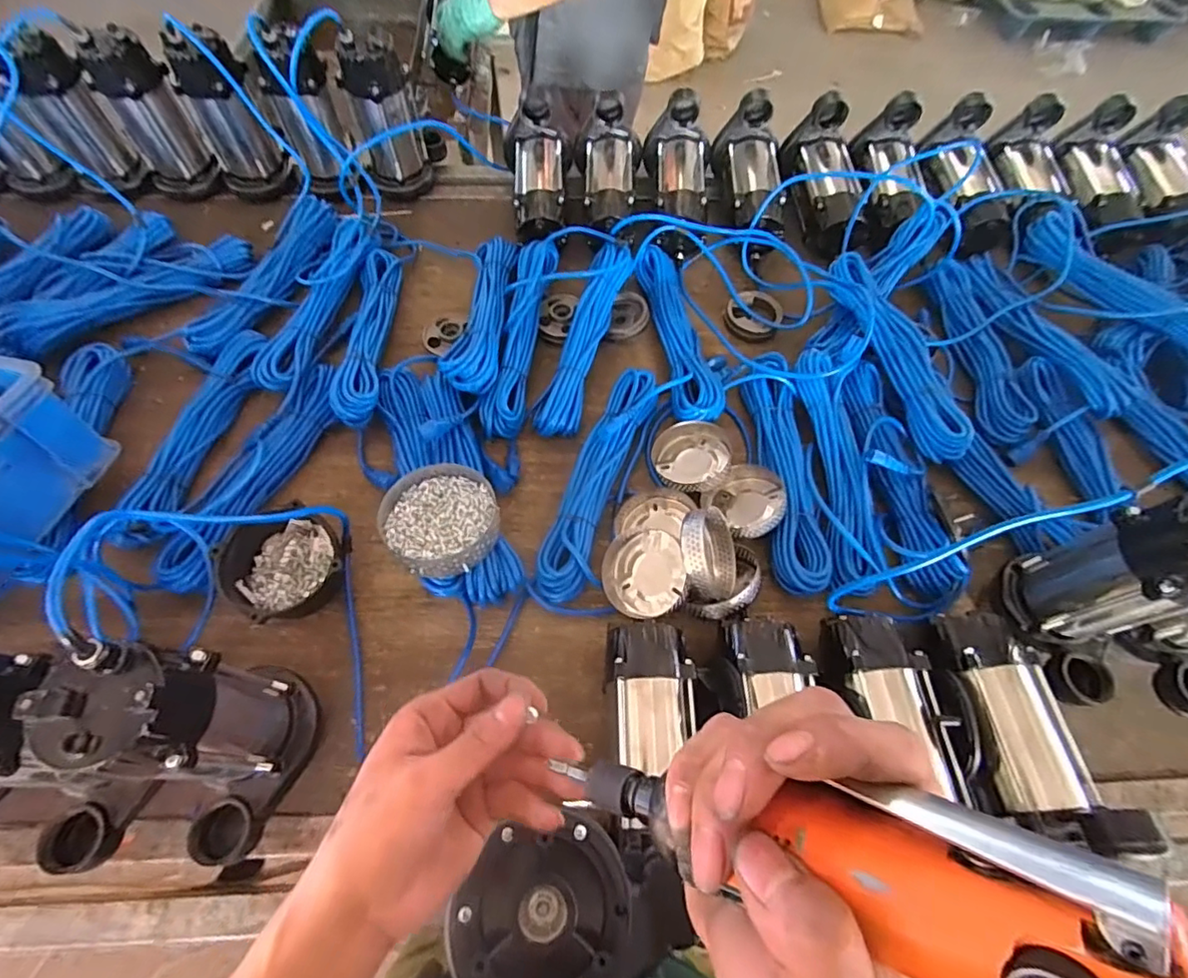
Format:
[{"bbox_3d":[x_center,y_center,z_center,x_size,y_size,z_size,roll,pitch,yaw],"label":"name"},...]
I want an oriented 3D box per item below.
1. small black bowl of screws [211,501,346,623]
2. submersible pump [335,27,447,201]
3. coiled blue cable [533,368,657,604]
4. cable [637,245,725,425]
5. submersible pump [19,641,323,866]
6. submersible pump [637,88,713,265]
[{"bbox_3d":[-0.363,0.082,0.669,0.127,0.073,0.120,1,62,-2],"label":"small black bowl of screws"},{"bbox_3d":[-0.355,-0.653,0.983,0.146,0.250,0.123,-14,63,-9],"label":"submersible pump"},{"bbox_3d":[0.007,-0.017,0.731,0.072,0.037,0.342,17,66,5],"label":"coiled blue cable"},{"bbox_3d":[0.129,-0.246,0.857,0.072,0.039,0.341,-7,62,-6],"label":"cable"},{"bbox_3d":[-0.327,0.221,0.458,0.100,0.226,0.152,-9,63,-7],"label":"submersible pump"},{"bbox_3d":[0.140,-0.539,0.970,0.120,0.135,0.263,8,62,2],"label":"submersible pump"}]

